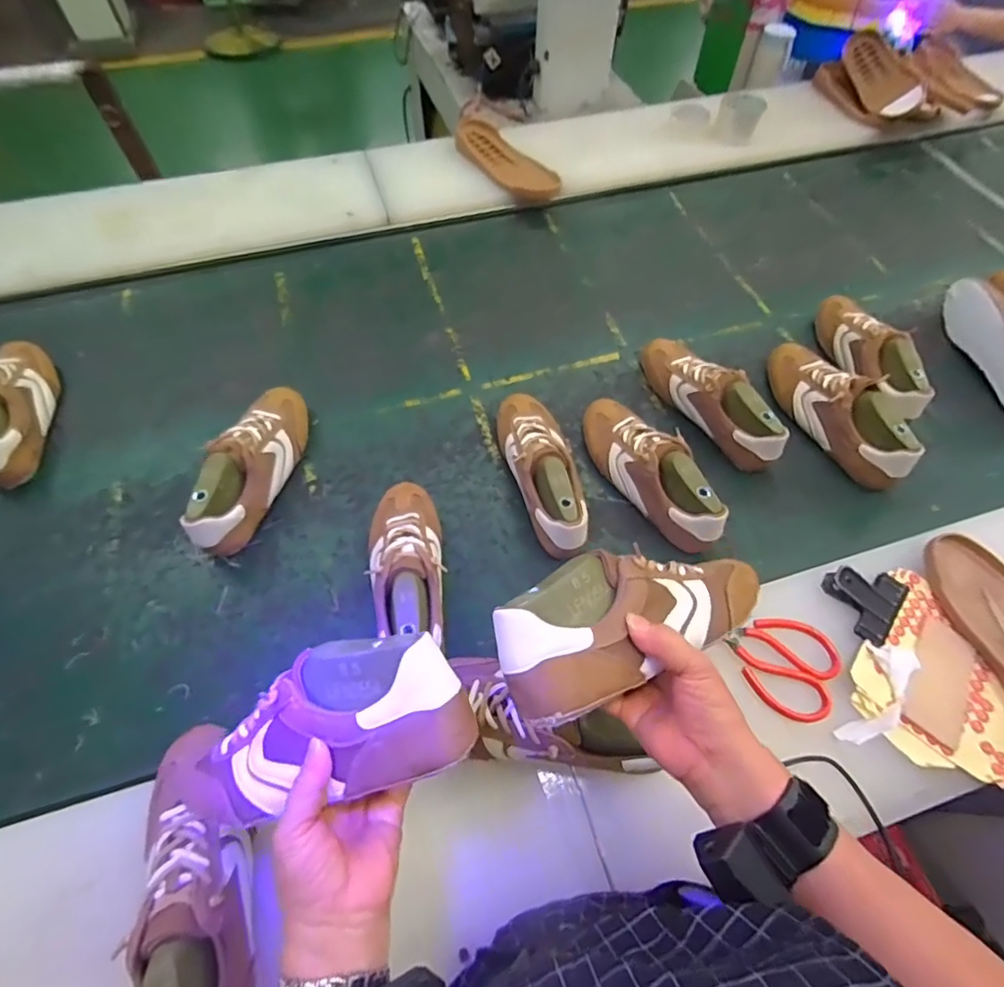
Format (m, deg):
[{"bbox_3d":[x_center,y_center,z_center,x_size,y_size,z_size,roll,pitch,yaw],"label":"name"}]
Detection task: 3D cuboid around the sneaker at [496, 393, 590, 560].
[{"bbox_3d":[0.058,-0.046,0.721,0.090,0.079,0.265,-12,60,-9],"label":"sneaker"}]

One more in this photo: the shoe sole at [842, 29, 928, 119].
[{"bbox_3d":[0.848,-0.944,1.209,0.117,0.033,0.263,-20,68,14],"label":"shoe sole"}]

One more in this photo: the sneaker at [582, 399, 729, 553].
[{"bbox_3d":[0.200,-0.047,0.734,0.086,0.083,0.260,-29,63,-18],"label":"sneaker"}]

